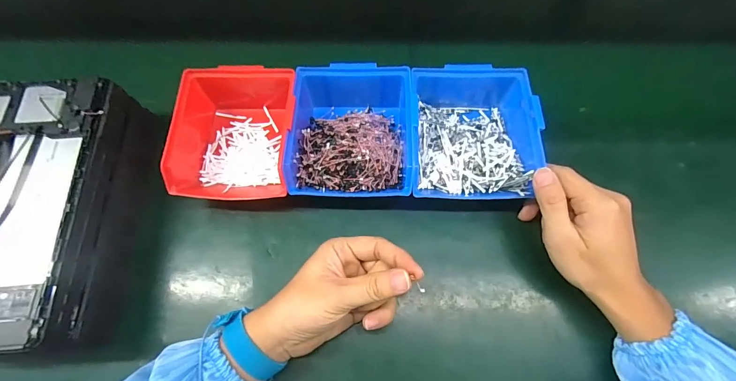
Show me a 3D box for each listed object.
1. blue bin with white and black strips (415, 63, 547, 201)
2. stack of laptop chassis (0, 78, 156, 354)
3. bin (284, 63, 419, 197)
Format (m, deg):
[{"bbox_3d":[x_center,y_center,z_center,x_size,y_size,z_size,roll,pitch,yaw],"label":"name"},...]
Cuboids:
[{"bbox_3d":[0.106,-0.067,0.354,0.120,0.062,0.155,1,68,2],"label":"blue bin with white and black strips"},{"bbox_3d":[-0.310,0.023,0.317,0.159,0.097,0.236,-4,68,0],"label":"stack of laptop chassis"},{"bbox_3d":[-0.014,-0.062,0.359,0.122,0.071,0.146,0,68,2],"label":"bin"}]

